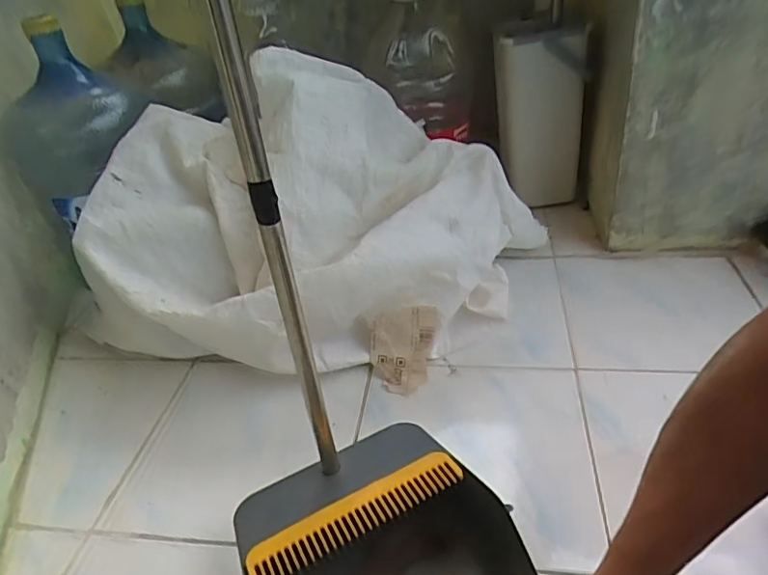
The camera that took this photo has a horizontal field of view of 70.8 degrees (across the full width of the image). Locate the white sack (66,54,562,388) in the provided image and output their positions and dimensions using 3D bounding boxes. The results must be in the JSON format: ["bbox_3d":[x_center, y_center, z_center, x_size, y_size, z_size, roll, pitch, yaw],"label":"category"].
[{"bbox_3d":[-0.088,-0.122,0.866,0.673,0.406,0.443,-5,34,4],"label":"white sack"}]

